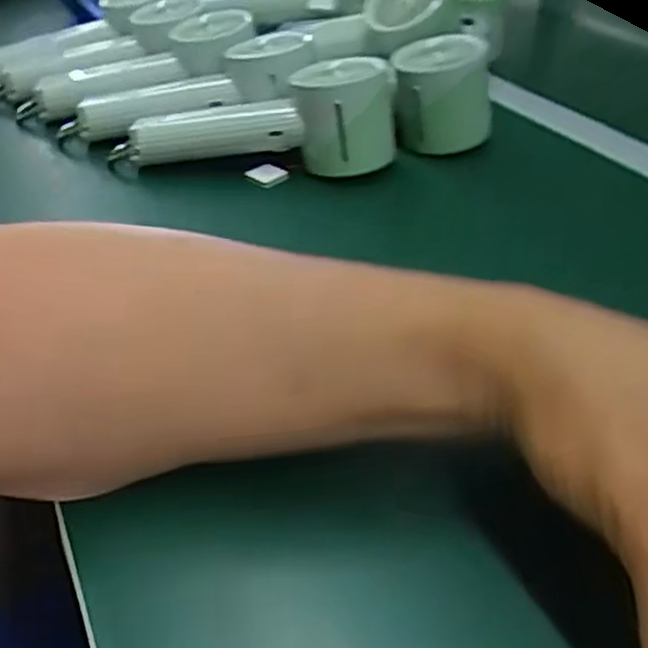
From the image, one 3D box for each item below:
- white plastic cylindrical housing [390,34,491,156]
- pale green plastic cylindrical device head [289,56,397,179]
[{"bbox_3d":[0.081,-0.159,0.474,0.069,0.063,0.056,8,40,11],"label":"white plastic cylindrical housing"},{"bbox_3d":[0.013,-0.135,0.450,0.063,0.065,0.060,-1,40,1],"label":"pale green plastic cylindrical device head"}]

